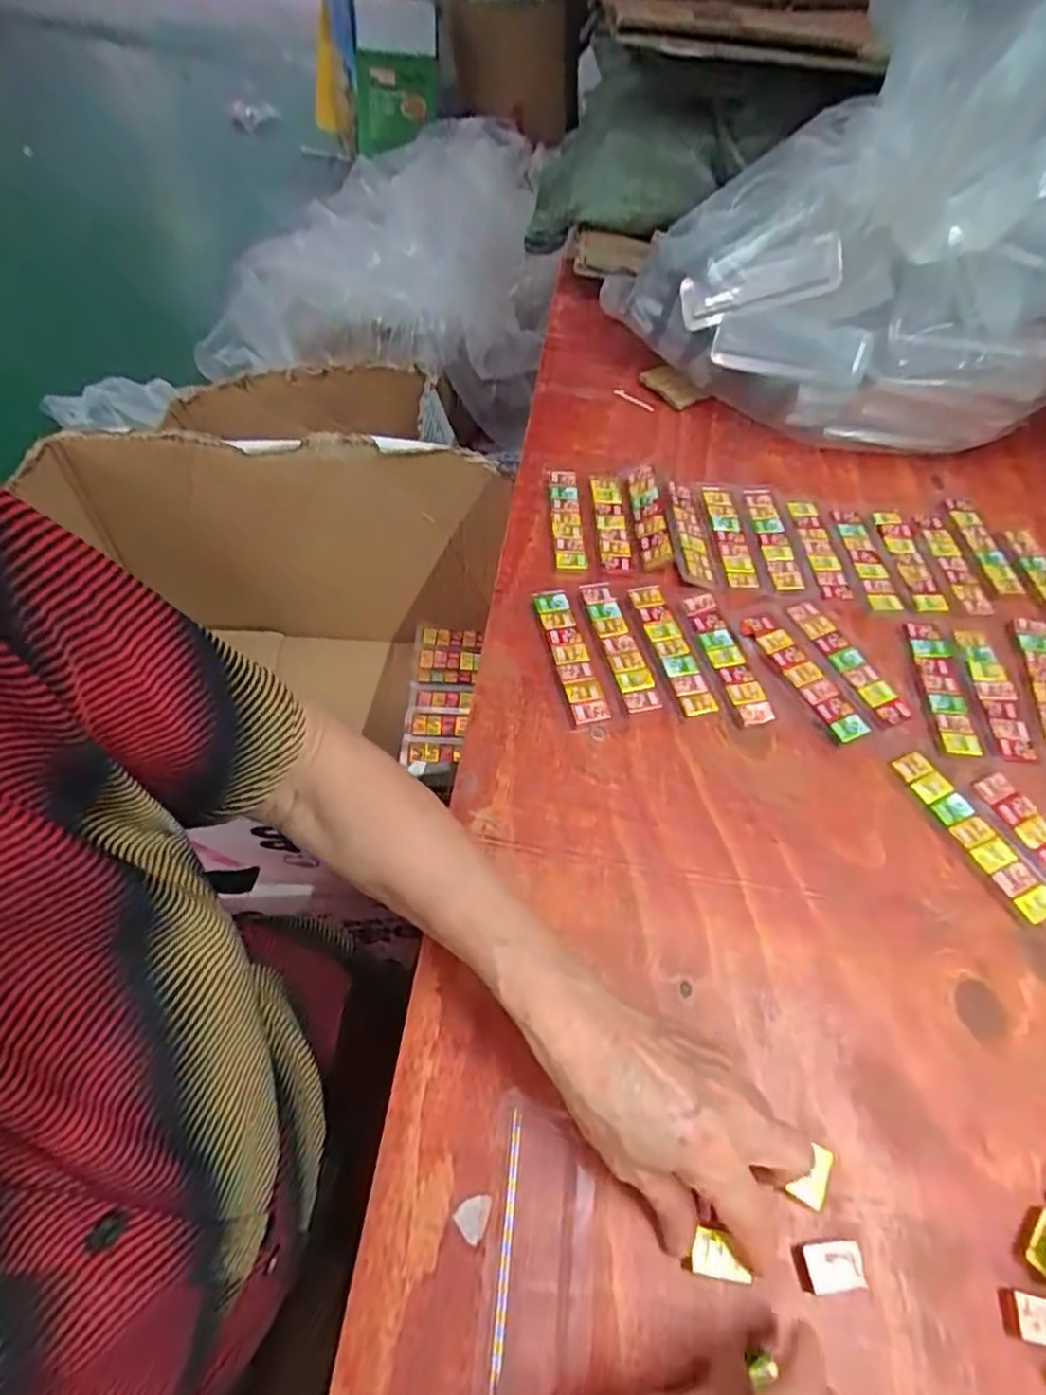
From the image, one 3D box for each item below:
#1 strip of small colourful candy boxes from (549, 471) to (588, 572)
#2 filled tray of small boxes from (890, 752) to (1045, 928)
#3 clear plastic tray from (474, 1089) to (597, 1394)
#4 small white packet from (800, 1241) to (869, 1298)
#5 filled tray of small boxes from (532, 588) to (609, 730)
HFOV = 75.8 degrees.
[{"bbox_3d":[0.038,-0.153,0.574,0.025,0.013,0.114,-1,55,-4],"label":"strip of small colourful candy boxes"},{"bbox_3d":[0.287,0.086,0.428,0.025,0.006,0.119,-21,59,-17],"label":"filled tray of small boxes"},{"bbox_3d":[0.007,0.253,0.297,0.048,0.008,0.125,7,55,1],"label":"clear plastic tray"},{"bbox_3d":[0.139,0.254,0.299,0.025,0.013,0.019,-3,55,-6],"label":"small white packet"},{"bbox_3d":[0.034,-0.031,0.495,0.025,0.009,0.121,-10,56,-10],"label":"filled tray of small boxes"}]

